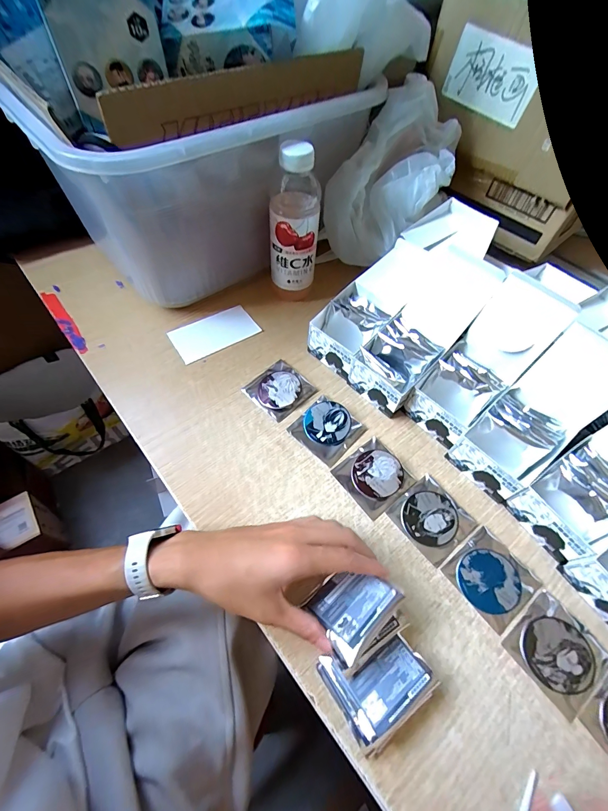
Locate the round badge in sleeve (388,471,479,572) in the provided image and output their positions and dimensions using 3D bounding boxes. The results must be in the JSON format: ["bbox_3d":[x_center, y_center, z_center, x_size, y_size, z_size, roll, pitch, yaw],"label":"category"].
[{"bbox_3d":[0.135,0.117,0.363,0.067,0.009,0.070,-33,65,-22],"label":"round badge in sleeve"}]

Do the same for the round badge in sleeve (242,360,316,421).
[{"bbox_3d":[-0.031,-0.021,0.443,0.069,0.011,0.070,-38,66,-24],"label":"round badge in sleeve"}]

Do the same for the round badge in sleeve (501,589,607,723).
[{"bbox_3d":[0.224,0.214,0.305,0.070,0.011,0.068,-32,64,-21],"label":"round badge in sleeve"}]

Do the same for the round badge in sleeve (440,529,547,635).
[{"bbox_3d":[0.182,0.164,0.335,0.067,0.011,0.069,-32,64,-21],"label":"round badge in sleeve"}]

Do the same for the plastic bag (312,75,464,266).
[{"bbox_3d":[0.124,-0.314,0.495,0.138,0.194,0.150,25,59,12],"label":"plastic bag"}]

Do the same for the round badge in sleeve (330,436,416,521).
[{"bbox_3d":[0.077,0.077,0.384,0.065,0.012,0.069,-34,65,-22],"label":"round badge in sleeve"}]

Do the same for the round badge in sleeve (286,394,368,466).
[{"bbox_3d":[0.028,0.026,0.414,0.070,0.013,0.068,39,63,20],"label":"round badge in sleeve"}]

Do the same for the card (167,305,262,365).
[{"bbox_3d":[-0.127,-0.104,0.495,0.114,0.005,0.066,-28,67,-15],"label":"card"}]

